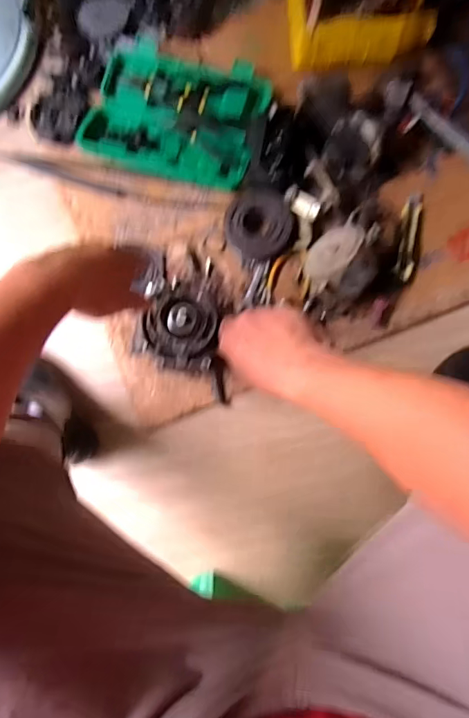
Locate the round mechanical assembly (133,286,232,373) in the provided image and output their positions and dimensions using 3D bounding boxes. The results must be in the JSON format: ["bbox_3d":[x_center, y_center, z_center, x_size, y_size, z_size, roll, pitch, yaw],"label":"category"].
[{"bbox_3d":[-0.072,-0.041,0.605,0.110,0.058,0.104,0,85,4],"label":"round mechanical assembly"}]

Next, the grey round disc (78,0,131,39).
[{"bbox_3d":[-0.238,-0.634,0.840,0.097,0.009,0.087,-26,83,1],"label":"grey round disc"}]

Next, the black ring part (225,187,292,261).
[{"bbox_3d":[0.040,-0.222,0.753,0.104,0.016,0.110,0,102,2],"label":"black ring part"}]

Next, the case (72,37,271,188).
[{"bbox_3d":[-0.101,-0.425,0.798,0.303,0.033,0.230,20,87,6],"label":"case"}]

